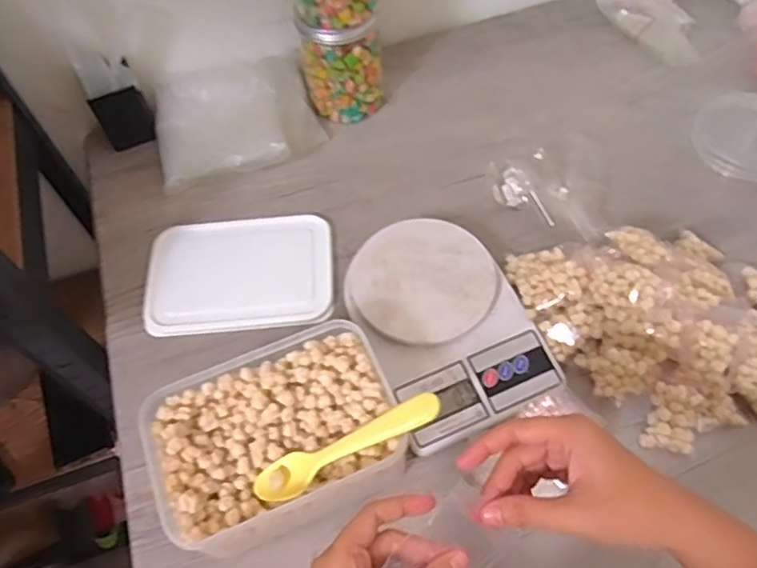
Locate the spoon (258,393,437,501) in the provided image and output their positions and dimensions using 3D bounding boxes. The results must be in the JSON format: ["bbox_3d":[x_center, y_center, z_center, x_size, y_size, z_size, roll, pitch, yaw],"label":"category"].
[{"bbox_3d":[-0.023,0.121,0.468,0.154,0.014,0.029,-29,59,11],"label":"spoon"}]

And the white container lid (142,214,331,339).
[{"bbox_3d":[-0.139,-0.010,0.636,0.186,0.020,0.119,-6,59,0],"label":"white container lid"}]

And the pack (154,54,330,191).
[{"bbox_3d":[-0.161,-0.185,0.717,0.185,0.057,0.155,-12,59,-3],"label":"pack"}]

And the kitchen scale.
[{"bbox_3d":[0.057,0.033,0.585,0.145,0.042,0.214,-23,60,-10],"label":"kitchen scale"}]

